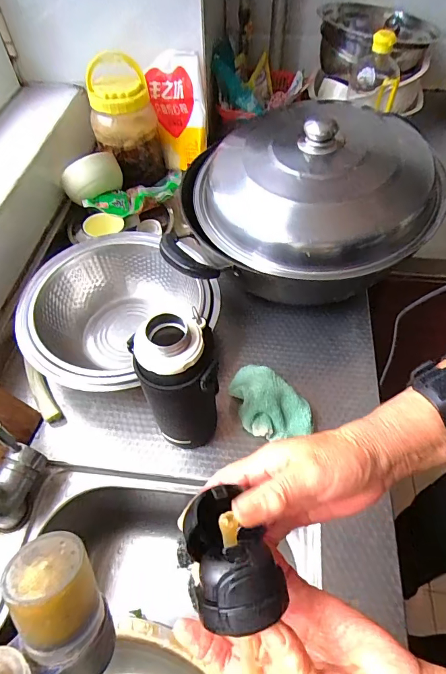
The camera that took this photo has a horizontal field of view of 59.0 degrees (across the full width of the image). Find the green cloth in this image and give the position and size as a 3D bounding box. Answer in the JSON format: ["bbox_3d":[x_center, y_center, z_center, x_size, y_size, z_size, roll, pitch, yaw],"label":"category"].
[{"bbox_3d":[0.062,0.084,0.529,0.092,0.048,0.114,-16,57,-11],"label":"green cloth"}]

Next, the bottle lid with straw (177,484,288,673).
[{"bbox_3d":[0.015,0.222,0.239,0.057,0.045,0.240,-8,85,-5],"label":"bottle lid with straw"}]

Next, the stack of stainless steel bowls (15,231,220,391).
[{"bbox_3d":[-0.157,-0.034,0.590,0.251,0.092,0.268,36,63,22],"label":"stack of stainless steel bowls"}]

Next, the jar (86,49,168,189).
[{"bbox_3d":[-0.175,-0.386,0.725,0.118,0.207,0.093,-12,56,-8],"label":"jar"}]

